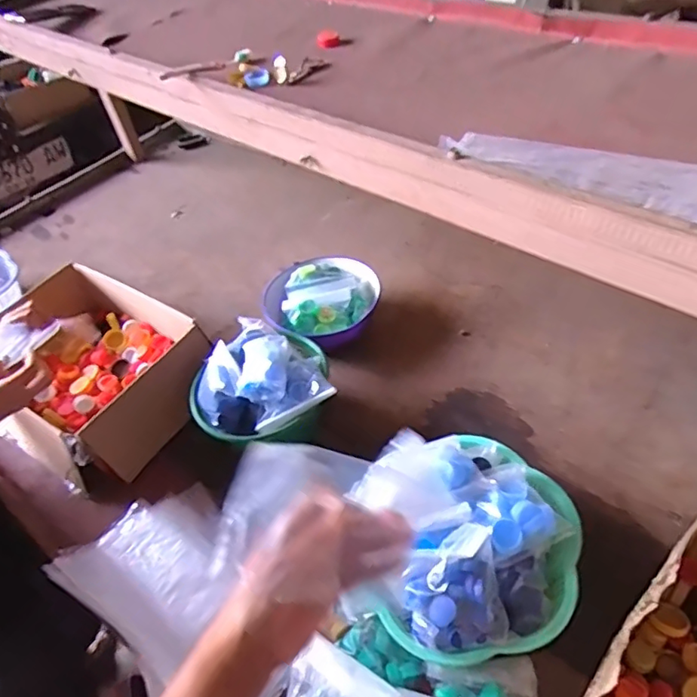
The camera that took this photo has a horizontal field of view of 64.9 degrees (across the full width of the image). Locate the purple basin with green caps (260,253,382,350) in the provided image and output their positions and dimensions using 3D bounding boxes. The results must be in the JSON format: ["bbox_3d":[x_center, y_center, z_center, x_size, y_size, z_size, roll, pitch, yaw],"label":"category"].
[{"bbox_3d":[-0.042,-0.081,0.975,0.206,0.084,0.182,-29,50,-19],"label":"purple basin with green caps"}]

